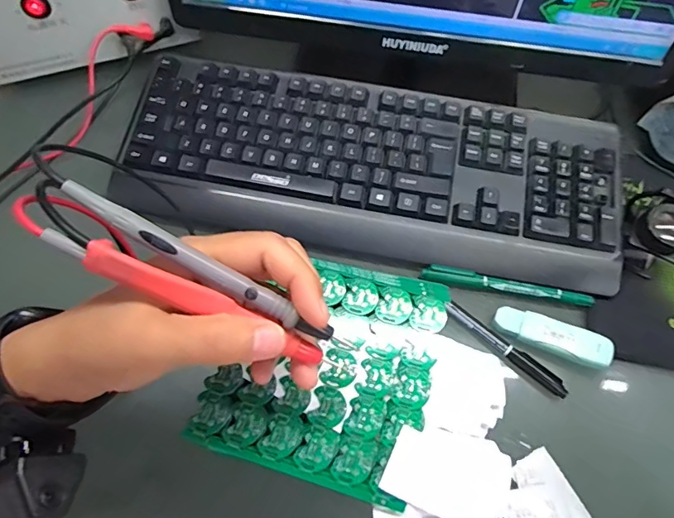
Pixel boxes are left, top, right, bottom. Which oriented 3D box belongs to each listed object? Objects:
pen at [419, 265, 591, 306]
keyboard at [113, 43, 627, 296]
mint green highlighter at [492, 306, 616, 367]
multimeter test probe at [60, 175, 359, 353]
[{"bbox_3d":[0.141,0.023,0.384,0.140,0.007,0.012,11,66,3],"label":"pen"},{"bbox_3d":[0.027,-0.080,0.409,0.427,0.033,0.156,11,66,3],"label":"keyboard"},{"bbox_3d":[0.168,0.060,0.360,0.087,0.016,0.027,19,66,6],"label":"mint green highlighter"},{"bbox_3d":[-0.054,0.006,0.202,0.136,0.009,0.010,31,67,-10],"label":"multimeter test probe"}]

